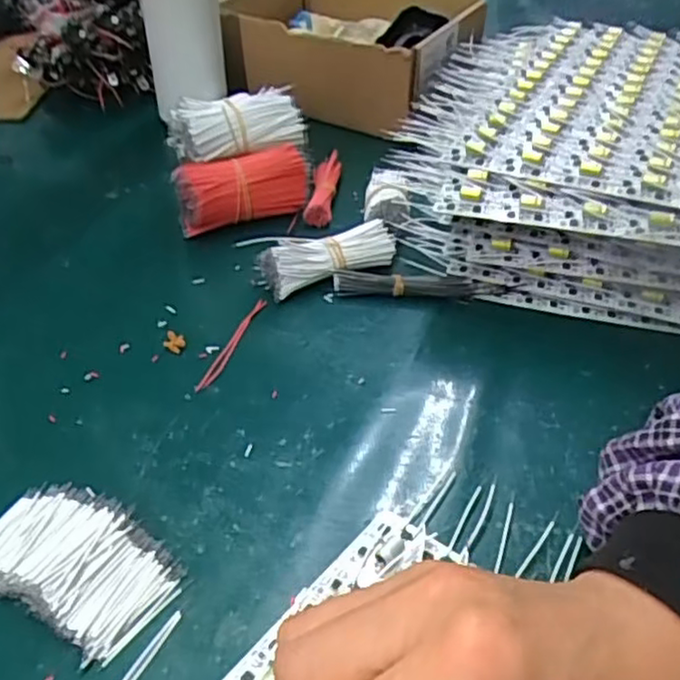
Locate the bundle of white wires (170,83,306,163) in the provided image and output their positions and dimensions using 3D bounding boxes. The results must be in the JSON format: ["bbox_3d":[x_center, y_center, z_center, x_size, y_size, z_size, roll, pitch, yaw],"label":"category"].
[{"bbox_3d":[-0.075,-0.156,0.517,0.098,0.047,0.046,-13,42,-18],"label":"bundle of white wires"}]

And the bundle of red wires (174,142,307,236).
[{"bbox_3d":[-0.070,-0.110,0.512,0.095,0.050,0.035,-15,42,-19],"label":"bundle of red wires"}]

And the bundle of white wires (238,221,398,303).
[{"bbox_3d":[-0.011,-0.055,0.460,0.098,0.032,0.038,-9,40,-12],"label":"bundle of white wires"}]

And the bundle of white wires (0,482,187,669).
[{"bbox_3d":[-0.111,0.090,0.285,0.087,0.015,0.053,22,44,24],"label":"bundle of white wires"}]

